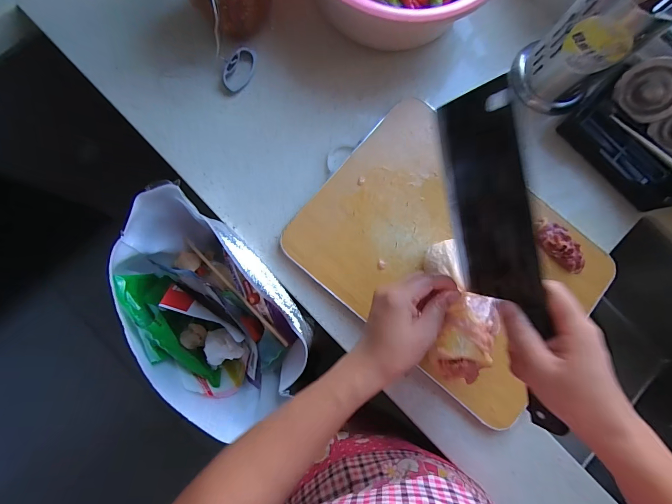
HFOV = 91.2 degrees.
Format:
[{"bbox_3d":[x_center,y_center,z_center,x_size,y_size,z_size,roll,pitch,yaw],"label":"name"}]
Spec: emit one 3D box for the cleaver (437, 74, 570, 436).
[{"bbox_3d":[0.147,0.006,0.291,0.024,0.086,0.285,-17,94,-23],"label":"cleaver"}]

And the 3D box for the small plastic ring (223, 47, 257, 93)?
[{"bbox_3d":[-0.138,-0.261,0.472,0.031,0.017,0.066,23,83,0],"label":"small plastic ring"}]

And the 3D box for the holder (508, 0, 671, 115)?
[{"bbox_3d":[0.328,-0.276,0.427,0.105,0.166,0.110,-41,87,-6],"label":"holder"}]

